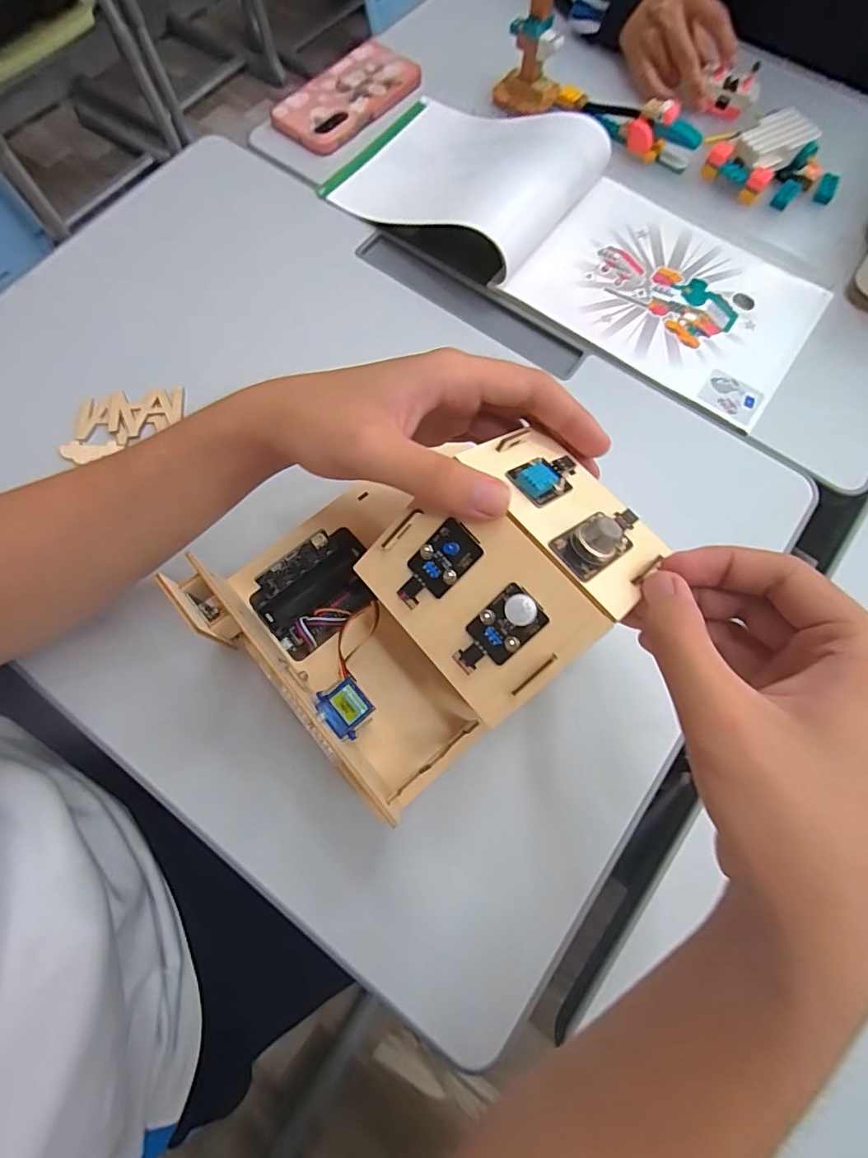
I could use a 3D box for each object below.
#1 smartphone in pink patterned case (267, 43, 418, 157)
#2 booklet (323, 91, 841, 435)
[{"bbox_3d":[-0.092,-0.517,0.530,0.081,0.010,0.162,38,76,11],"label":"smartphone in pink patterned case"},{"bbox_3d":[0.128,-0.337,0.467,0.461,0.038,0.193,36,76,10],"label":"booklet"}]

